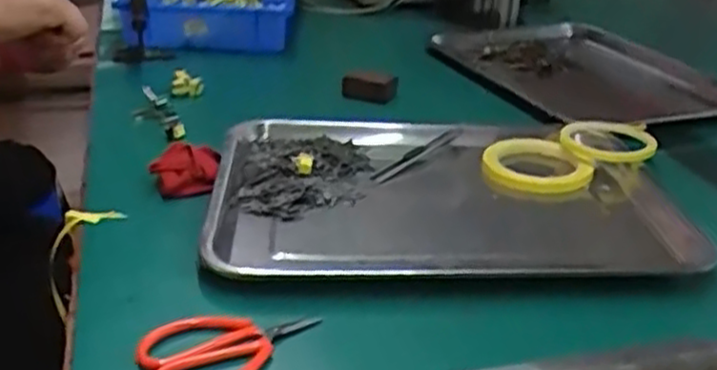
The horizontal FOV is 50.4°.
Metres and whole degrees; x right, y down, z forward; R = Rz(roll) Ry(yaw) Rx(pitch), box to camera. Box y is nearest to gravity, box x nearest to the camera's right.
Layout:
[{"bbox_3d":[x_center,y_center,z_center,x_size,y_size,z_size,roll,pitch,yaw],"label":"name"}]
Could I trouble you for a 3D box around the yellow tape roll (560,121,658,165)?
[{"bbox_3d":[0.249,-0.043,0.755,0.075,0.012,0.085,-23,36,-23],"label":"yellow tape roll"}]

